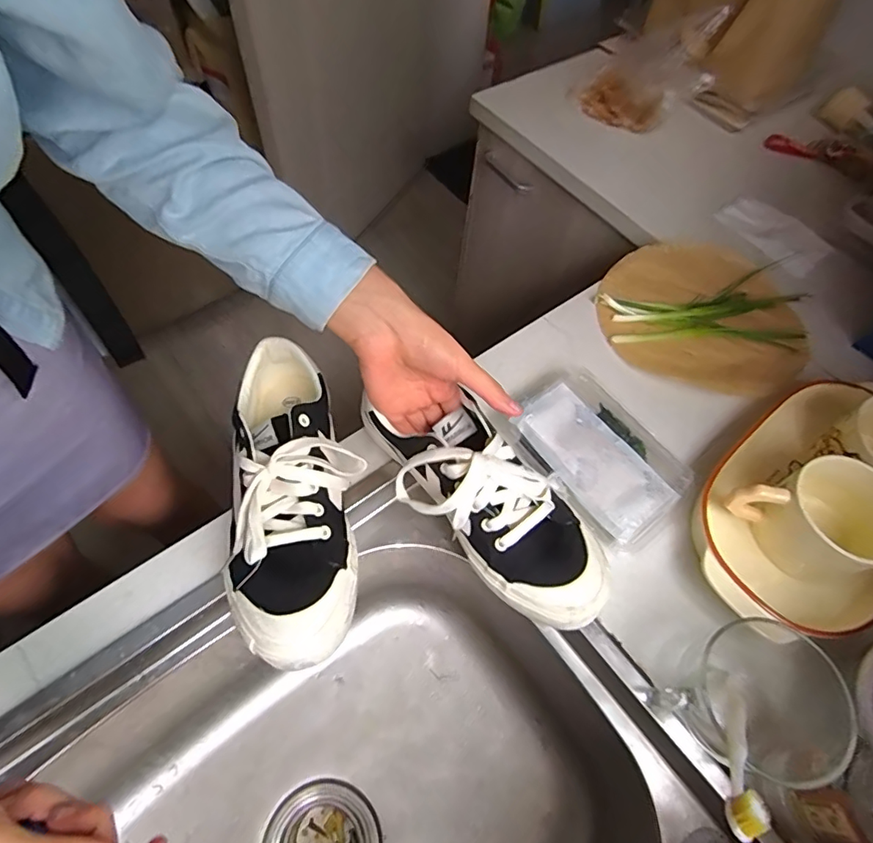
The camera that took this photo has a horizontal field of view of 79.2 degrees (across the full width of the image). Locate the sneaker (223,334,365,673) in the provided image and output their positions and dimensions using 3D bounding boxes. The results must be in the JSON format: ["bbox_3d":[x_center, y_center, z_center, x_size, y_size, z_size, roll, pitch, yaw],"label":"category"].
[{"bbox_3d":[-0.118,0.049,0.434,0.099,0.081,0.270,-3,60,-6],"label":"sneaker"}]

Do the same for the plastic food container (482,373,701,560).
[{"bbox_3d":[0.149,0.033,0.502,0.115,0.039,0.174,-29,66,-18],"label":"plastic food container"}]

